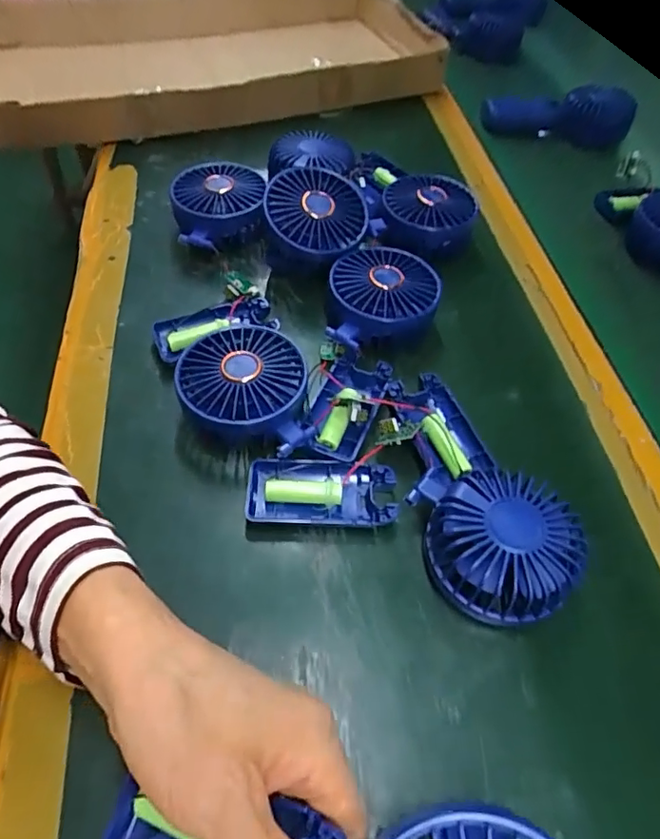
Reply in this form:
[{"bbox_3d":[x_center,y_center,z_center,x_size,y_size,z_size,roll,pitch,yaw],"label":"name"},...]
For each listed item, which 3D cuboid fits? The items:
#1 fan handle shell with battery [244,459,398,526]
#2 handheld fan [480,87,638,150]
[{"bbox_3d":[-0.006,0.050,0.349,0.093,0.019,0.044,2,54,-2],"label":"fan handle shell with battery"},{"bbox_3d":[0.281,-0.376,0.679,0.173,0.081,0.038,21,55,11],"label":"handheld fan"}]

